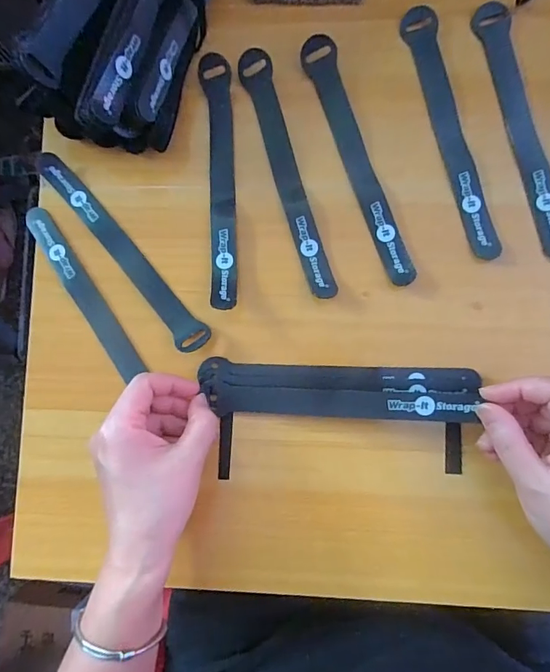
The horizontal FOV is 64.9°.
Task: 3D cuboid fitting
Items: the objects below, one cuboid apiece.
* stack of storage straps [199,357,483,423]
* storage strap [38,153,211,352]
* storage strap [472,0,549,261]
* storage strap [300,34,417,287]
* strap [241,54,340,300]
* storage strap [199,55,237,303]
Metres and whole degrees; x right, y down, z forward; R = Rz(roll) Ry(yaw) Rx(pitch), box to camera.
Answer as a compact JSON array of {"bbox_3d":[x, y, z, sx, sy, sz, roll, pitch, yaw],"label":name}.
[{"bbox_3d":[0.044,0.040,0.308,0.192,0.021,0.038,1,81,7],"label":"stack of storage straps"},{"bbox_3d":[-0.121,-0.067,0.335,0.024,0.008,0.200,-43,83,0],"label":"storage strap"},{"bbox_3d":[0.184,-0.157,0.320,0.025,0.004,0.205,-10,85,4],"label":"storage strap"},{"bbox_3d":[0.064,-0.136,0.331,0.025,0.011,0.206,-18,81,6],"label":"storage strap"},{"bbox_3d":[0.009,-0.126,0.331,0.022,0.014,0.203,-16,80,3],"label":"strap"},{"bbox_3d":[-0.042,-0.120,0.333,0.024,0.016,0.202,-5,80,2],"label":"storage strap"}]

